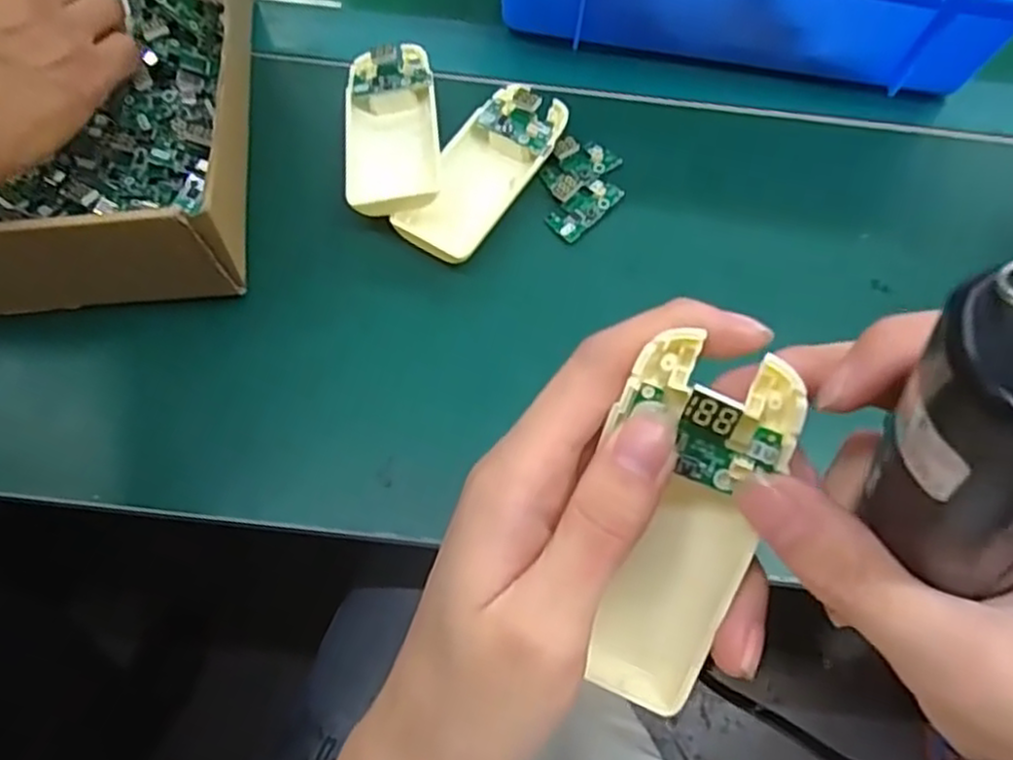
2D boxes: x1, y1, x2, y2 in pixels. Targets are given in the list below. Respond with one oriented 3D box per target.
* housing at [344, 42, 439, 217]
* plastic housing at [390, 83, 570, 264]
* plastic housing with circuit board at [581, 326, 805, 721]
[{"bbox_3d":[-0.058,-0.126,0.359,0.044,0.022,0.102,-4,68,-5],"label":"housing"},{"bbox_3d":[-0.011,-0.104,0.356,0.044,0.021,0.101,32,70,10],"label":"plastic housing"},{"bbox_3d":[0.046,0.041,0.188,0.038,0.101,0.023,8,24,0],"label":"plastic housing with circuit board"}]

